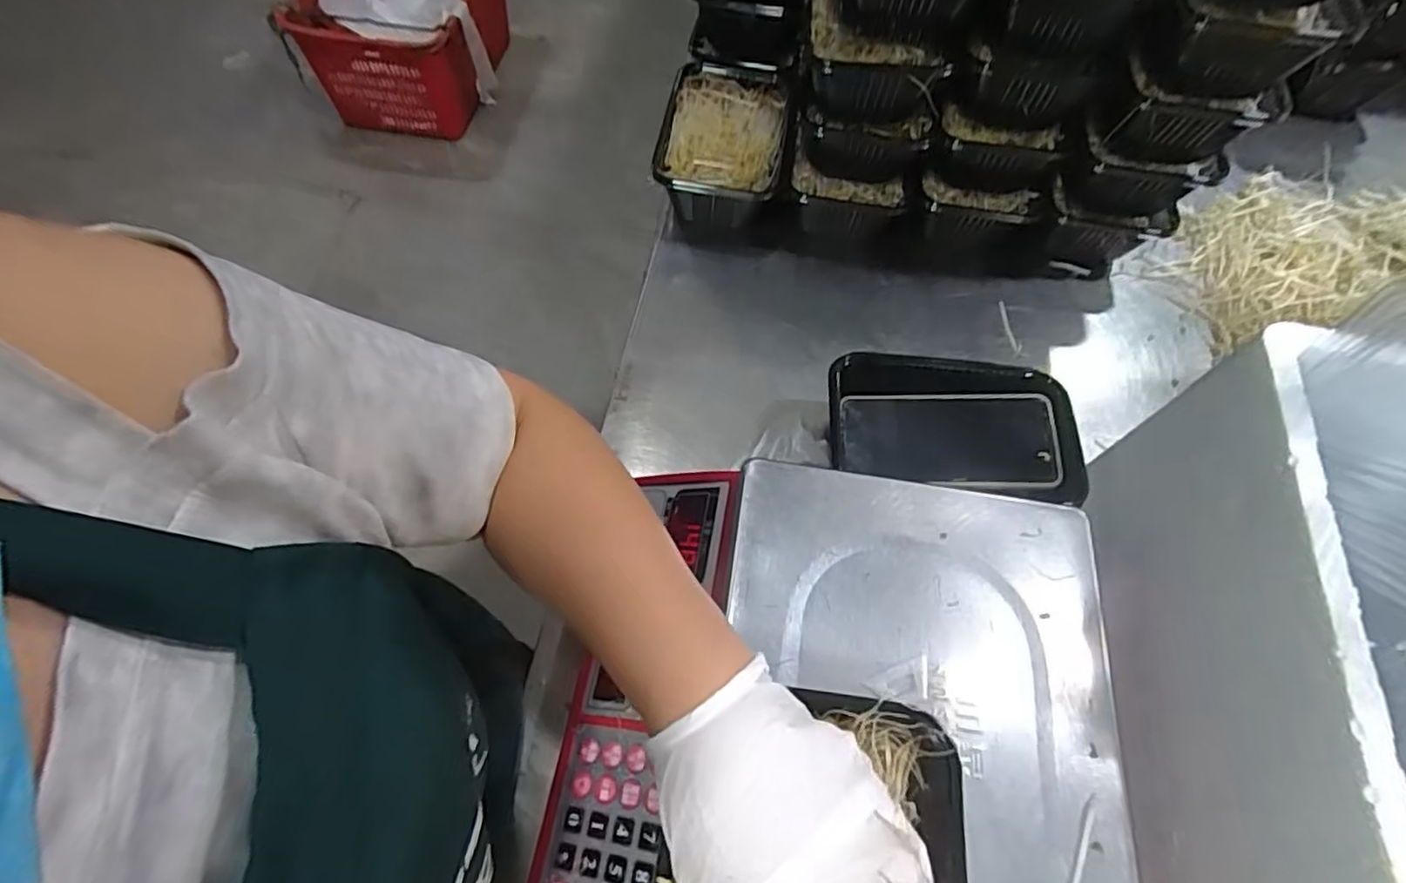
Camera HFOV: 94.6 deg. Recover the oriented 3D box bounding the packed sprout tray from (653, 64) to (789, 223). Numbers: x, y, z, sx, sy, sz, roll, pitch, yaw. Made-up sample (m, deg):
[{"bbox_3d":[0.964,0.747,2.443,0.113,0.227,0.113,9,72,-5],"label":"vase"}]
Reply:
[{"bbox_3d":[0.021,-0.298,0.665,0.117,0.074,0.181,9,65,1],"label":"packed sprout tray"}]

